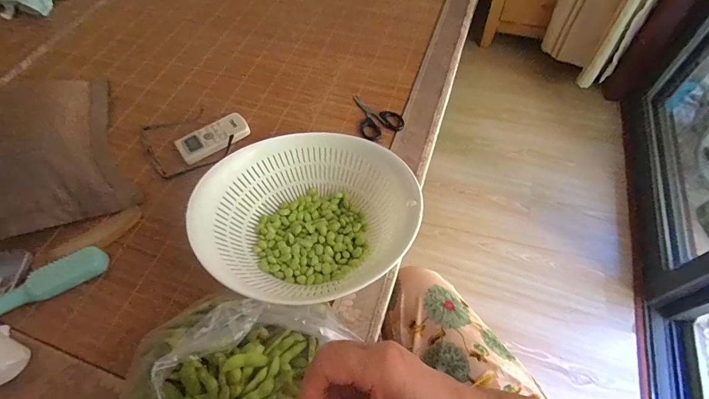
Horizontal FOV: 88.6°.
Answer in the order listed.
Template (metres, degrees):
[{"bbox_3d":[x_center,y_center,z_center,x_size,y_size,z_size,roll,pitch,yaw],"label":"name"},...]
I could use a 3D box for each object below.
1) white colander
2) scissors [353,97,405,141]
[{"bbox_3d":[-0.059,0.027,0.497,0.269,0.094,0.241,16,58,14],"label":"white colander"},{"bbox_3d":[0.032,-0.160,0.667,0.078,0.011,0.120,-23,57,-11],"label":"scissors"}]

